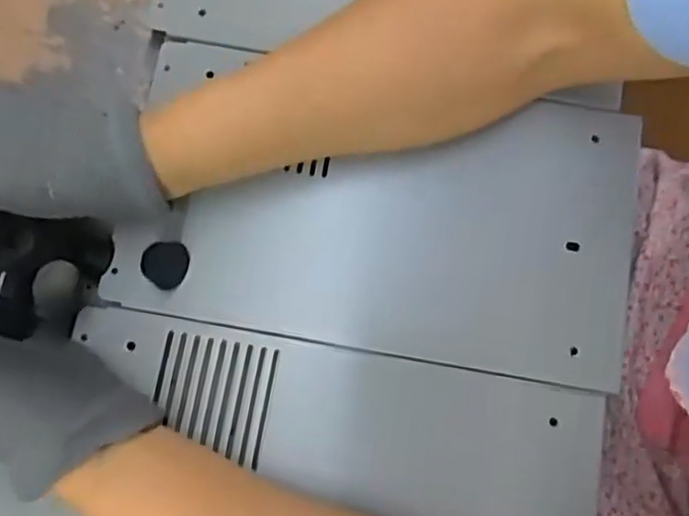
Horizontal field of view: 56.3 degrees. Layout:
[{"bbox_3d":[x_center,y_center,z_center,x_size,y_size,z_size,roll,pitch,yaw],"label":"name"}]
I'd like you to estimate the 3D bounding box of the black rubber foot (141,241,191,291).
[{"bbox_3d":[-0.091,0.003,0.329,0.020,0.018,0.023,21,78,3],"label":"black rubber foot"}]

